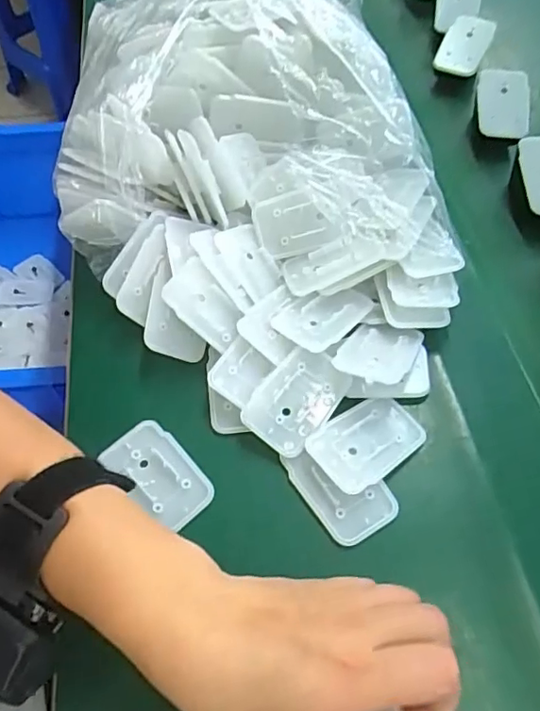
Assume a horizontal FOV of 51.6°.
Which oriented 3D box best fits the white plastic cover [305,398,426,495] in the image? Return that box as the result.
[{"bbox_3d":[0.057,0.051,0.332,0.064,0.009,0.044,-34,63,-20],"label":"white plastic cover"}]

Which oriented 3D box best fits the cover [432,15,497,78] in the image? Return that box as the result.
[{"bbox_3d":[0.182,-0.291,0.523,0.040,0.008,0.062,24,79,14],"label":"cover"}]

